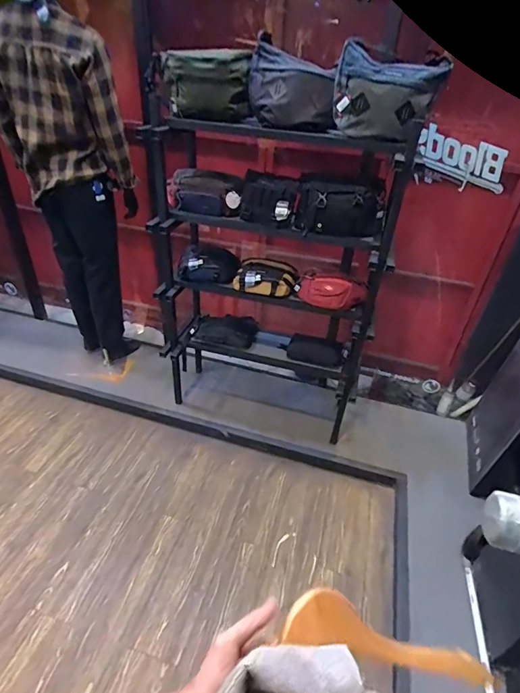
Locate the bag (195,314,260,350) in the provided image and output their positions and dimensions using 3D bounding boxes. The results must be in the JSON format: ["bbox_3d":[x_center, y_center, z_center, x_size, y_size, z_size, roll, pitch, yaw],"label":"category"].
[{"bbox_3d":[-0.161,-0.070,1.888,0.297,0.116,0.122,5,36,1],"label":"bag"}]

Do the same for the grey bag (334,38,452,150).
[{"bbox_3d":[0.364,-0.720,1.156,0.299,0.214,0.072,13,37,13],"label":"grey bag"}]

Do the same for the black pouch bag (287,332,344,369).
[{"bbox_3d":[0.254,0.020,1.812,0.258,0.108,0.073,17,37,17],"label":"black pouch bag"}]

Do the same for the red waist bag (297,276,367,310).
[{"bbox_3d":[0.279,-0.208,1.562,0.261,0.110,0.068,13,36,12],"label":"red waist bag"}]

